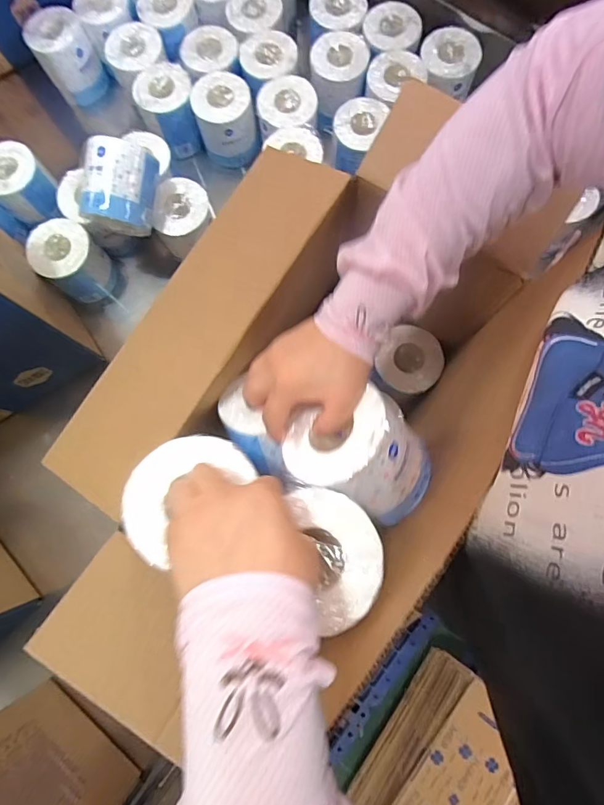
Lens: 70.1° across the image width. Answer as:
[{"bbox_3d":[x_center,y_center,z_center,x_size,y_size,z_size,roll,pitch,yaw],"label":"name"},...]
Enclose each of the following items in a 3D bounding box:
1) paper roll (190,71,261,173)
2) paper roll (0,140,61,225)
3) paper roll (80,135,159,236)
[{"bbox_3d":[-0.135,-0.507,0.785,0.098,0.119,0.099,0,79,1],"label":"paper roll"},{"bbox_3d":[-0.484,-0.374,0.742,0.094,0.086,0.097,0,79,1],"label":"paper roll"},{"bbox_3d":[-0.271,-0.316,0.641,0.099,0.082,0.115,9,96,-10],"label":"paper roll"}]

